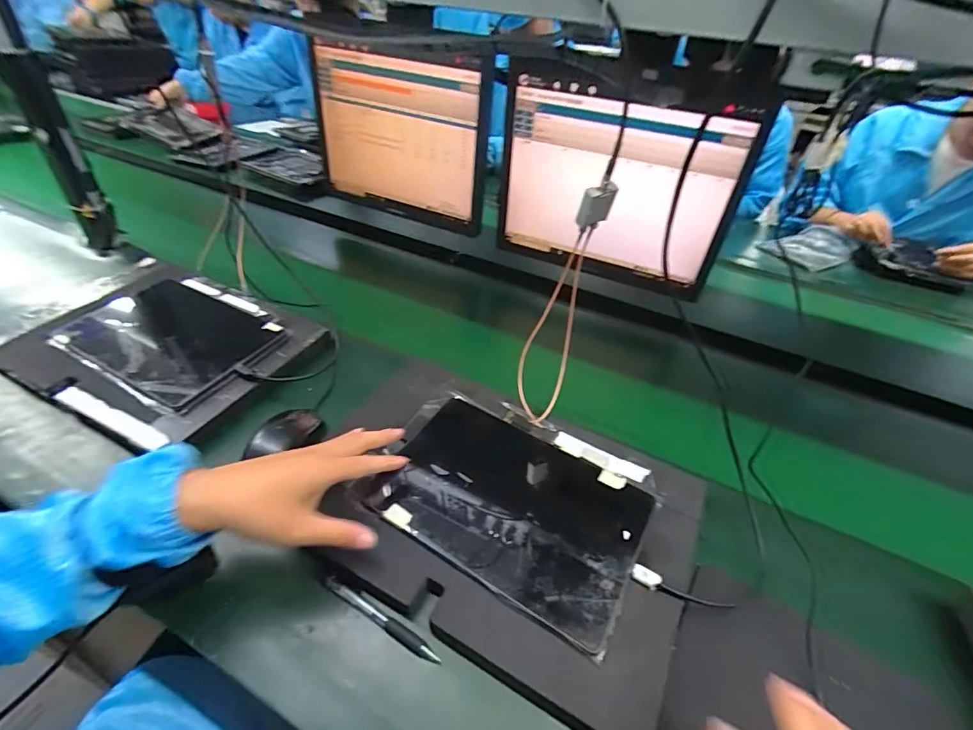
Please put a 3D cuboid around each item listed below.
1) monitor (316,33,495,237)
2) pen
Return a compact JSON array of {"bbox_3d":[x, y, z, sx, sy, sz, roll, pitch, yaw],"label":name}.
[{"bbox_3d":[-0.160,-0.419,0.836,0.355,0.271,0.068,21,43,16],"label":"monitor"},{"bbox_3d":[-0.092,0.221,0.392,0.120,0.008,0.011,23,44,20],"label":"pen"}]

